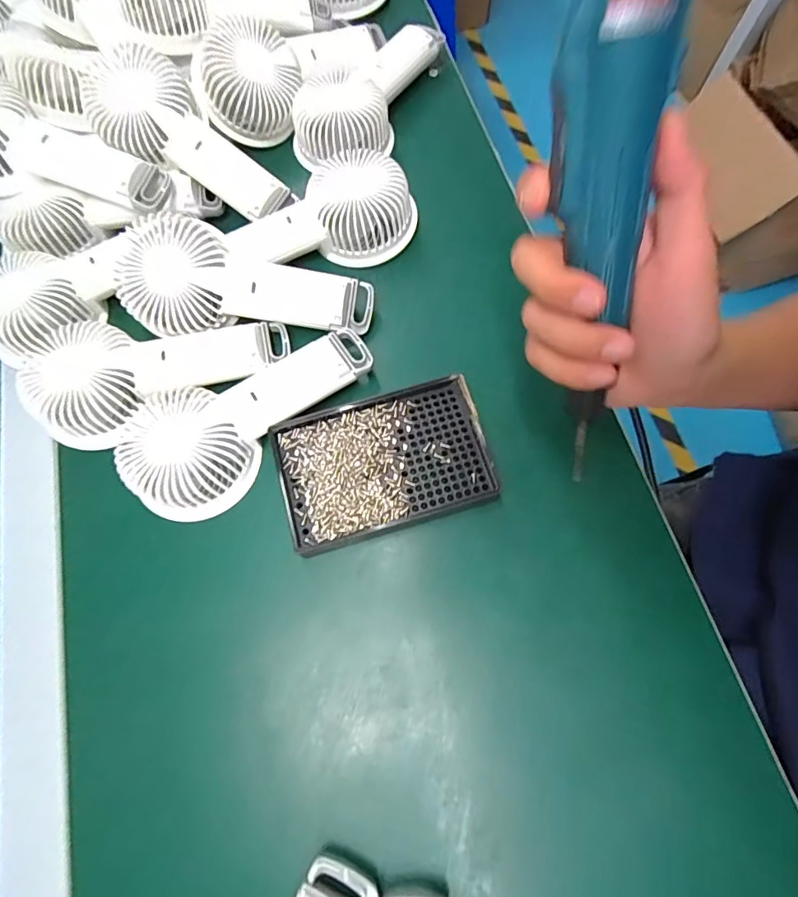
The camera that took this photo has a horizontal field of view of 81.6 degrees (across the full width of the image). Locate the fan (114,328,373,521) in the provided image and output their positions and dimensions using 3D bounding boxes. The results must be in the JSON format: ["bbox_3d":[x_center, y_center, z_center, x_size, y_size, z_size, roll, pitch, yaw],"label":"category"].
[{"bbox_3d":[-0.101,-0.026,0.317,0.177,0.031,0.086,-31,74,-8],"label":"fan"}]

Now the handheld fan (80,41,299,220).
[{"bbox_3d":[-0.173,-0.250,0.370,0.182,0.036,0.076,34,75,-9],"label":"handheld fan"}]

